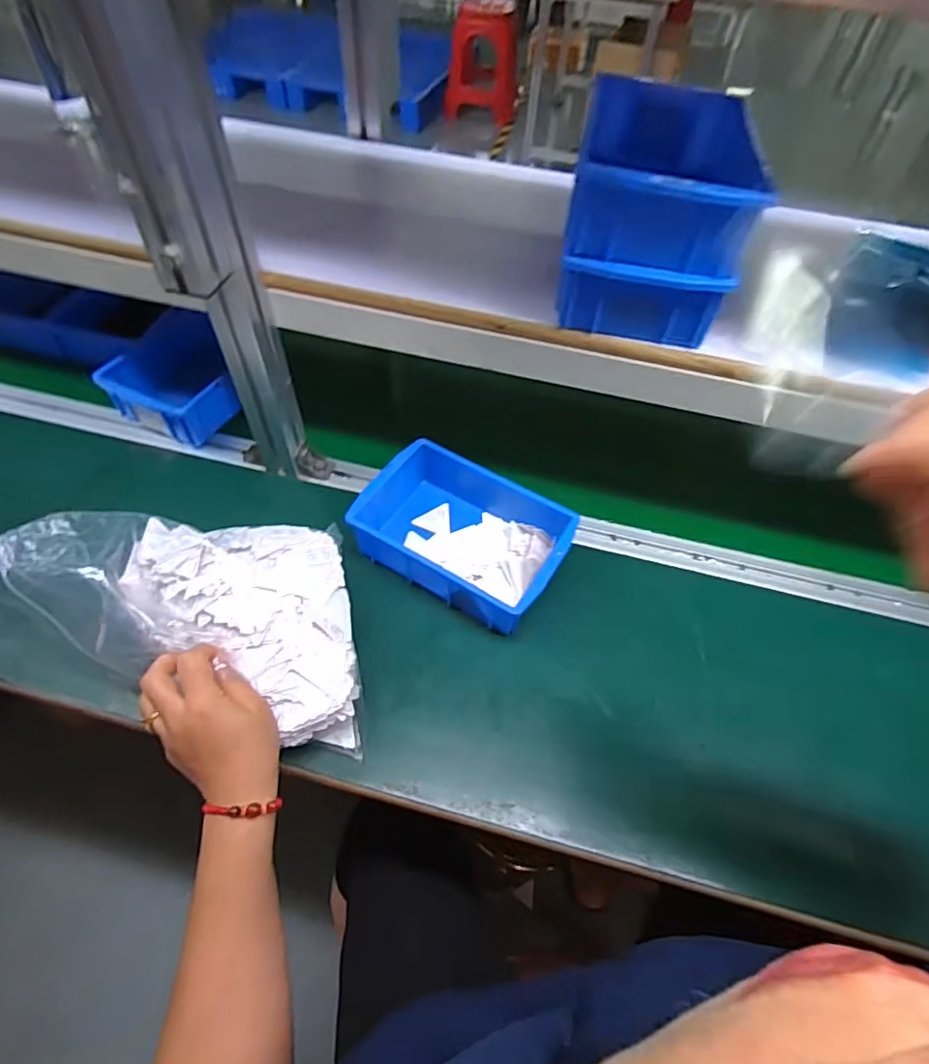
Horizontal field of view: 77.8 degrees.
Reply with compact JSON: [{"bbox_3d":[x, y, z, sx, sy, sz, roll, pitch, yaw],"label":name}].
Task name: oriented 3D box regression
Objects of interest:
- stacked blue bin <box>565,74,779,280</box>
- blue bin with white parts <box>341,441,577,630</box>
[{"bbox_3d":[0.158,-0.285,0.459,0.132,0.062,0.202,13,54,5],"label":"stacked blue bin"},{"bbox_3d":[-0.001,0.000,0.602,0.204,0.067,0.136,29,57,17],"label":"blue bin with white parts"}]

